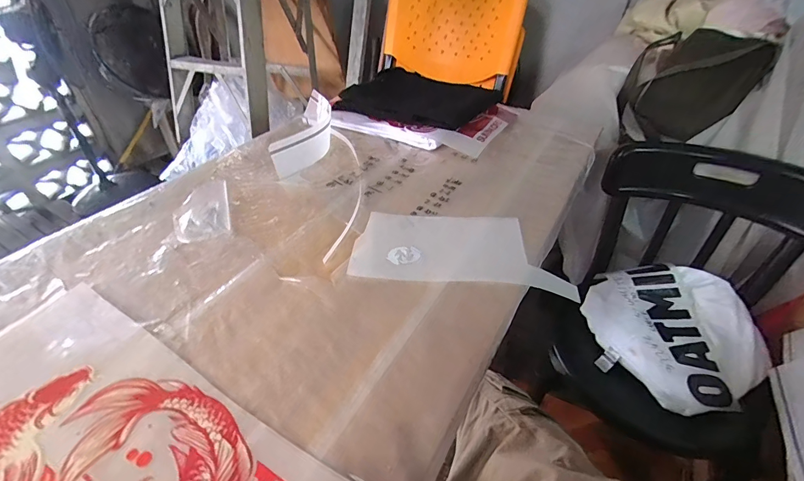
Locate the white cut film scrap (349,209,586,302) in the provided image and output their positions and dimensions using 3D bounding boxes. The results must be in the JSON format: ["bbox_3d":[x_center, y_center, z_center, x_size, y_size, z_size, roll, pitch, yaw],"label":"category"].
[{"bbox_3d":[0.071,0.009,0.481,0.253,0.019,0.120,2,42,4],"label":"white cut film scrap"}]

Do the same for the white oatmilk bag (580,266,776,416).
[{"bbox_3d":[0.532,0.170,0.755,0.293,0.067,0.307,-31,50,-31],"label":"white oatmilk bag"}]

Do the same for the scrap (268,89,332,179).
[{"bbox_3d":[-0.166,-0.192,0.671,0.067,0.054,0.223,0,42,3],"label":"scrap"}]

